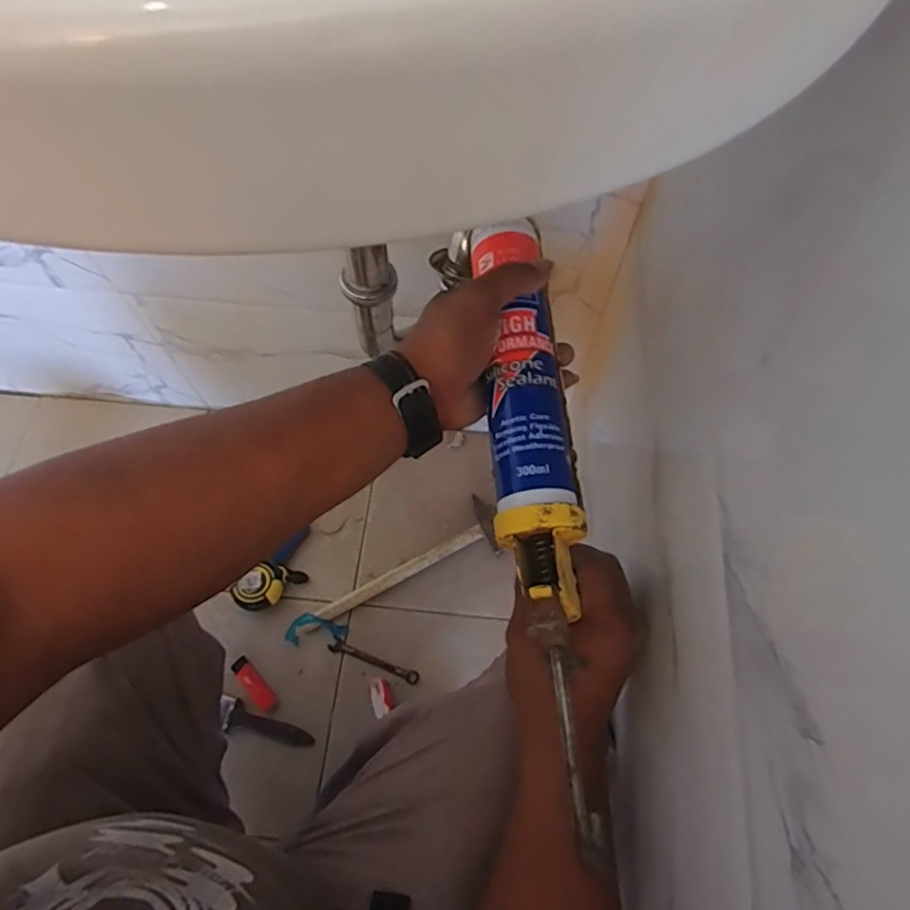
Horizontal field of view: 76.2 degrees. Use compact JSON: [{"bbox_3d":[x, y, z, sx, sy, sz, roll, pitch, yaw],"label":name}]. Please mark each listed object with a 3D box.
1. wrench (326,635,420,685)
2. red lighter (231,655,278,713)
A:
[{"bbox_3d":[-0.115,0.292,0.825,0.134,0.004,0.020,19,65,9],"label":"wrench"},{"bbox_3d":[-0.280,0.319,0.808,0.024,0.006,0.084,-40,70,-18],"label":"red lighter"}]

